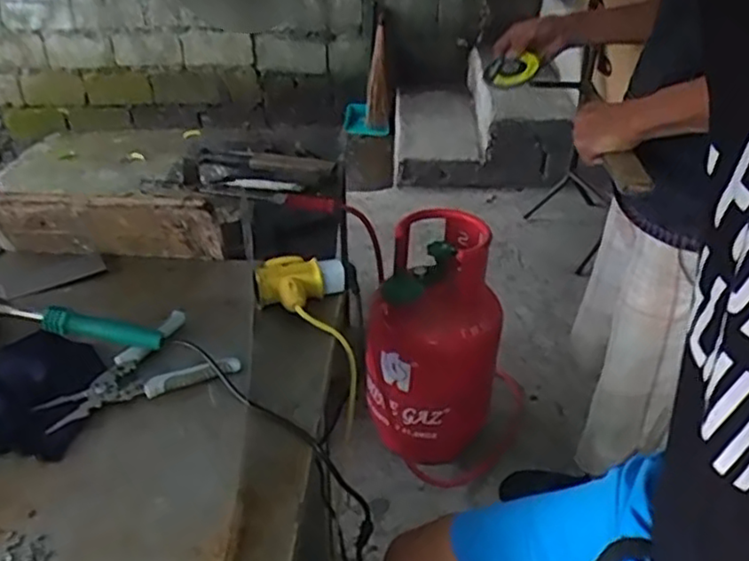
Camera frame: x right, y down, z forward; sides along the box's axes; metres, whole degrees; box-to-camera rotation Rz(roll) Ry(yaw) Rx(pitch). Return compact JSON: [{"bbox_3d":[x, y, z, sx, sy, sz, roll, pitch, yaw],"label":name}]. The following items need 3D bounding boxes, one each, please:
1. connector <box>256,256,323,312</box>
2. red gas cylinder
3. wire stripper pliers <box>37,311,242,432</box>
[{"bbox_3d":[-0.104,0.008,0.842,0.081,0.045,0.081,-5,34,-8],"label":"connector"},{"bbox_3d":[0.144,0.143,1.548,0.259,0.492,0.283,7,34,9],"label":"red gas cylinder"},{"bbox_3d":[-0.256,0.098,0.724,0.123,0.014,0.187,29,43,36],"label":"wire stripper pliers"}]

